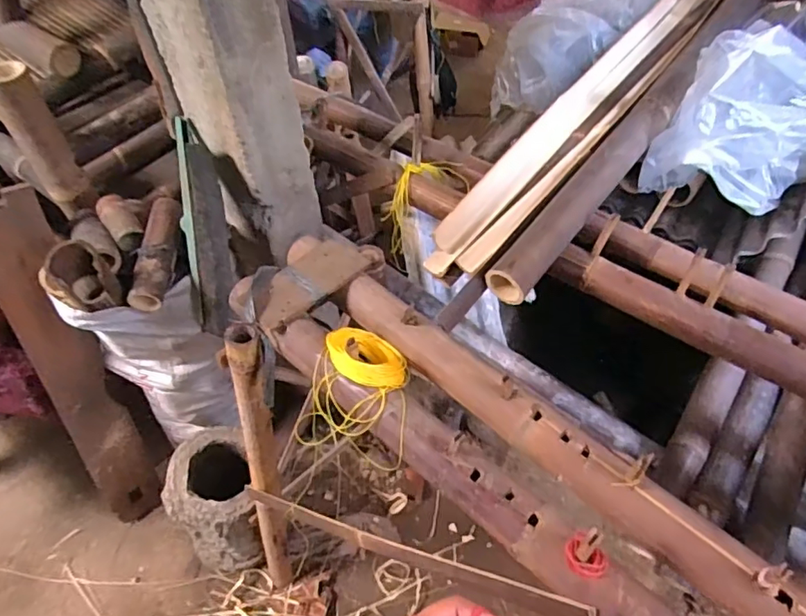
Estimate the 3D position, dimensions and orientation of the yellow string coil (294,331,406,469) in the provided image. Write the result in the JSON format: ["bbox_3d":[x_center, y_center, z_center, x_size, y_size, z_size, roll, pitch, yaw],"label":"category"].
[{"bbox_3d":[-0.050,0.104,0.732,0.145,0.078,0.172,14,52,12],"label":"yellow string coil"}]

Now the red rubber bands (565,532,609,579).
[{"bbox_3d":[0.189,0.258,0.572,0.034,0.010,0.043,-37,59,-26],"label":"red rubber bands"}]

